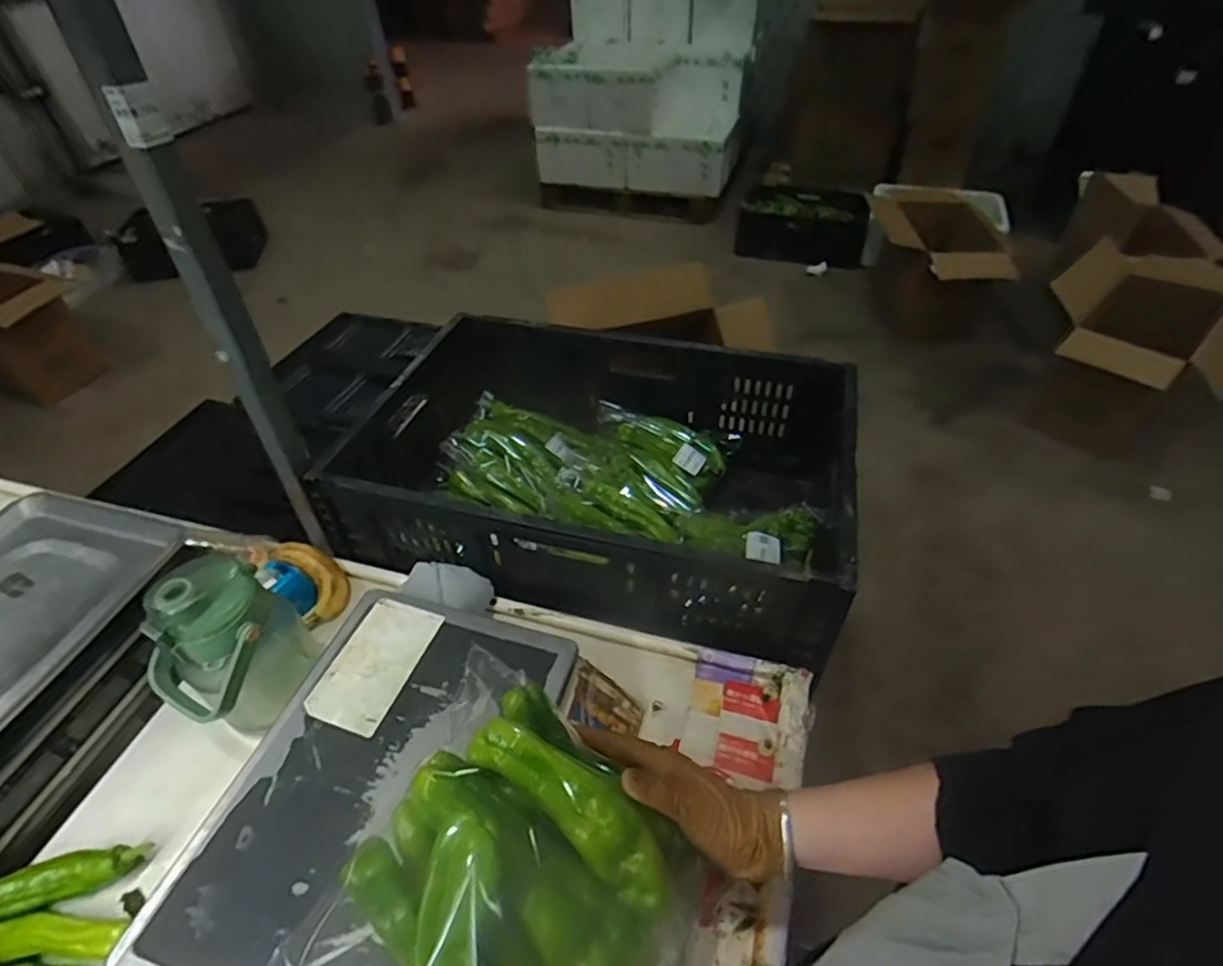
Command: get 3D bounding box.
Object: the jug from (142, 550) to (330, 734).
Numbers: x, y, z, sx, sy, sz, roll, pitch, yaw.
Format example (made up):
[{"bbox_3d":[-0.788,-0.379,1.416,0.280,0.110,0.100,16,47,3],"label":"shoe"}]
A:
[{"bbox_3d":[-0.366,0.160,0.602,0.098,0.190,0.124,24,50,25],"label":"jug"}]

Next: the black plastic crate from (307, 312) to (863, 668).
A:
[{"bbox_3d":[-0.022,-0.008,0.848,0.625,0.223,0.396,11,46,13],"label":"black plastic crate"}]

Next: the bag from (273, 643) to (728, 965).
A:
[{"bbox_3d":[-0.037,0.226,0.357,0.206,0.082,0.180,31,64,2],"label":"bag"}]

